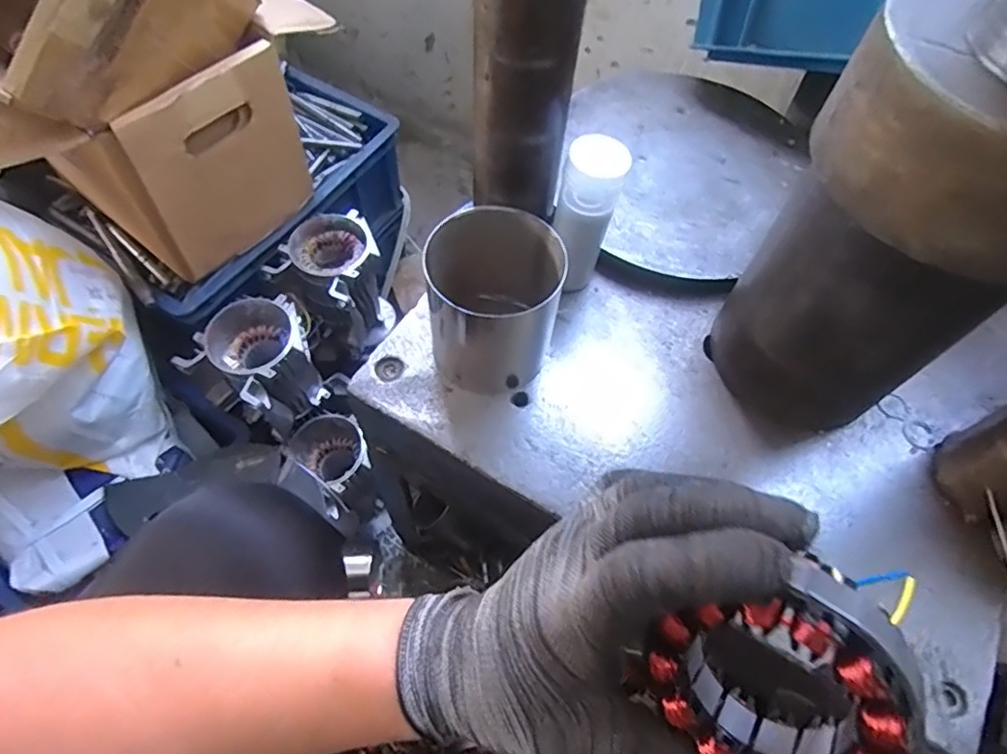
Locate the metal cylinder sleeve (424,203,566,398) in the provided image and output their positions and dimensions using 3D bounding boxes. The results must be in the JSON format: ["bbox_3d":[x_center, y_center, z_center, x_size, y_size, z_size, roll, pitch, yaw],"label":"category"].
[{"bbox_3d":[-0.007,-0.053,0.425,0.091,0.103,0.088,9,60,1],"label":"metal cylinder sleeve"}]

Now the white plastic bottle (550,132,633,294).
[{"bbox_3d":[0.060,-0.117,0.445,0.040,0.117,0.040,22,62,9],"label":"white plastic bottle"}]

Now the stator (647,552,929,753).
[{"bbox_3d":[0.099,0.106,0.208,0.031,0.084,0.074,-26,81,-51],"label":"stator"}]

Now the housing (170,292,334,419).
[{"bbox_3d":[-0.283,-0.011,0.713,0.110,0.128,0.123,27,62,11],"label":"housing"}]

